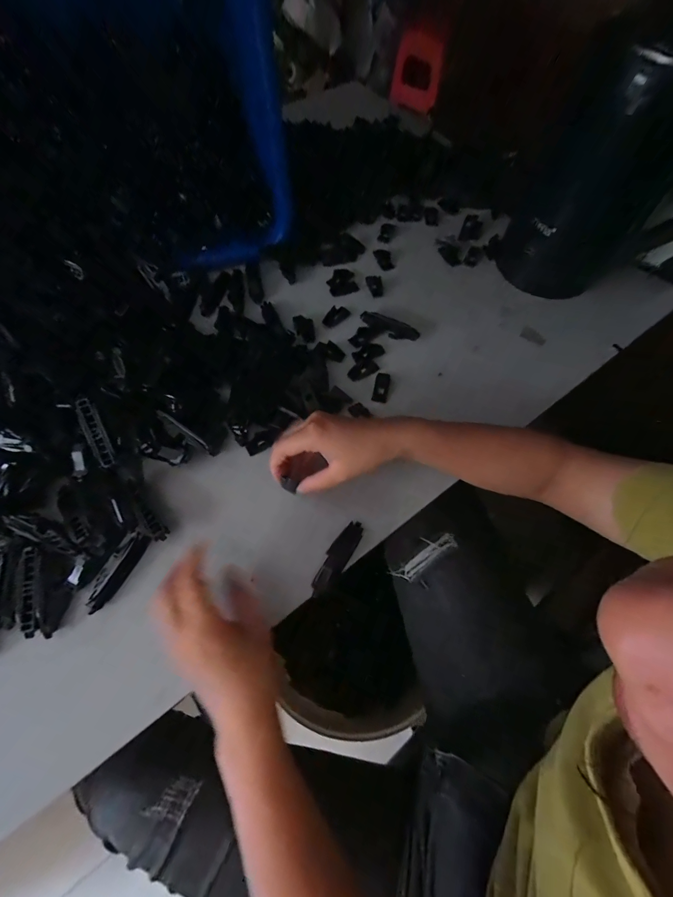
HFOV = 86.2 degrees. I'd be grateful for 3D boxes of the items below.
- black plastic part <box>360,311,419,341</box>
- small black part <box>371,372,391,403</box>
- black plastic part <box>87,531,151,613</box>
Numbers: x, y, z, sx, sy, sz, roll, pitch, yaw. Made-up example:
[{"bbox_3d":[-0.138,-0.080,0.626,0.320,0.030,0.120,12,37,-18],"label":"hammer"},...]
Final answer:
[{"bbox_3d":[0.069,-0.161,0.475,0.080,0.010,0.024,22,67,10],"label":"black plastic part"},{"bbox_3d":[0.056,-0.076,0.447,0.018,0.009,0.042,11,66,5],"label":"small black part"},{"bbox_3d":[-0.213,0.117,0.348,0.023,0.010,0.077,28,68,12],"label":"black plastic part"}]

